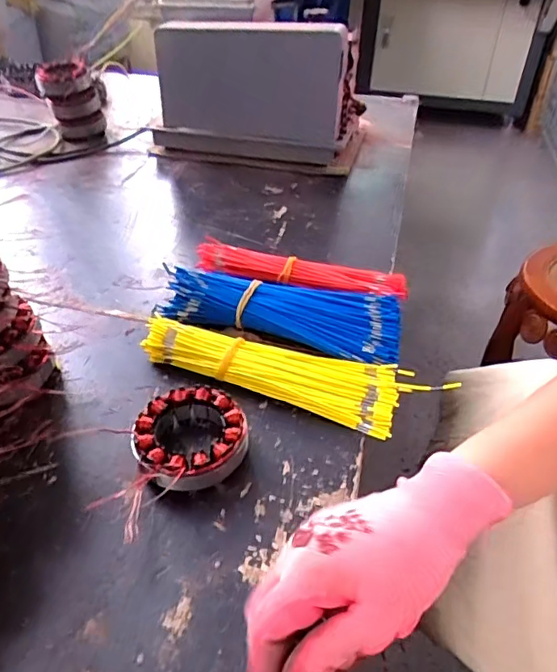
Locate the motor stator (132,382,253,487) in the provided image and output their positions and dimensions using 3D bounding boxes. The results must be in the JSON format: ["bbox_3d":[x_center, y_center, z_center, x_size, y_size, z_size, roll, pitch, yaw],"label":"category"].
[{"bbox_3d":[-0.070,0.083,0.432,0.089,0.035,0.090,-9,40,-14],"label":"motor stator"}]

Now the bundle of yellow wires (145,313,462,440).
[{"bbox_3d":[0.007,0.036,0.497,0.272,0.034,0.072,13,40,13],"label":"bundle of yellow wires"}]

